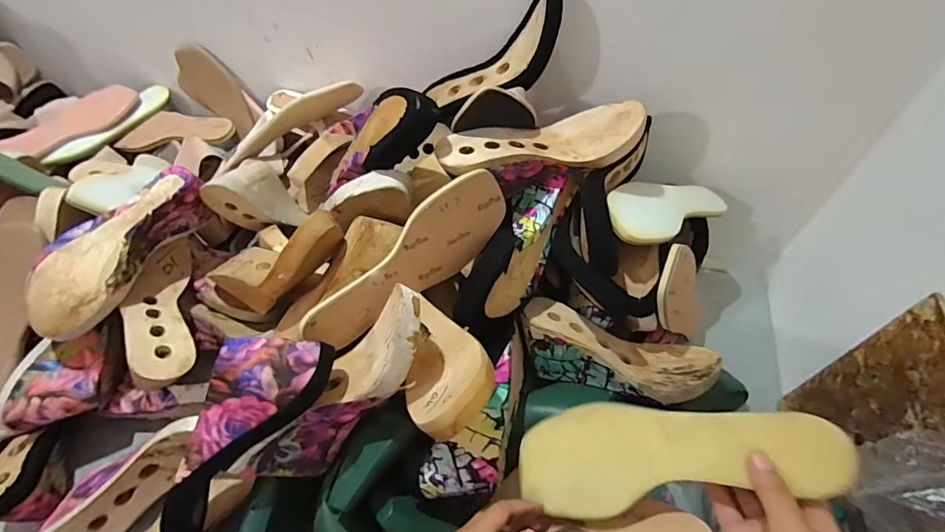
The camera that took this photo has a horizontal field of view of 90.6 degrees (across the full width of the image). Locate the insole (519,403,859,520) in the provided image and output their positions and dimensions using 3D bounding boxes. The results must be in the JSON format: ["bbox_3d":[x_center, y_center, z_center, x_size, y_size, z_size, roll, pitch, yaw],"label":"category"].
[{"bbox_3d":[0.136,0.144,0.363,0.009,0.245,0.081,12,58,-46],"label":"insole"}]

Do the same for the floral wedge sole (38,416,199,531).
[{"bbox_3d":[-0.376,0.227,0.498,0.186,0.059,0.072,-44,63,-8],"label":"floral wedge sole"}]

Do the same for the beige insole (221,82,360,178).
[{"bbox_3d":[-0.263,-0.208,0.678,0.225,0.050,0.023,-36,60,-11],"label":"beige insole"}]

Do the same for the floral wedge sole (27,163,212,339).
[{"bbox_3d":[-0.411,-0.014,0.548,0.075,0.099,0.217,18,53,12],"label":"floral wedge sole"}]

